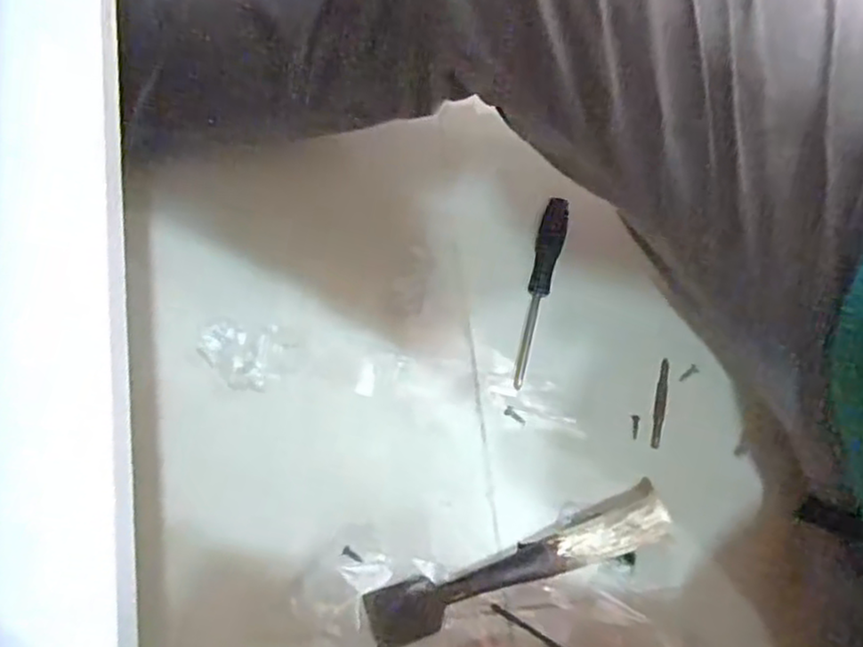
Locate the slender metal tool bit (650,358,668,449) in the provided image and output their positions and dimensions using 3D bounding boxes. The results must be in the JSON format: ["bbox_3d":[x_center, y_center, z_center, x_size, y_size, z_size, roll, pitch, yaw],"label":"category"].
[{"bbox_3d":[0.163,0.057,0.502,0.009,0.006,0.062,10,78,1],"label":"slender metal tool bit"}]

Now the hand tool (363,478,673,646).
[{"bbox_3d":[0.057,0.158,0.463,0.208,0.034,0.036,-22,79,-5],"label":"hand tool"}]

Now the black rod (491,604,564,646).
[{"bbox_3d":[0.072,0.208,0.470,0.073,0.005,0.005,31,79,6],"label":"black rod"}]

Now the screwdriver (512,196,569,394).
[{"bbox_3d":[0.078,-0.023,0.510,0.019,0.018,0.137,13,78,2],"label":"screwdriver"}]

